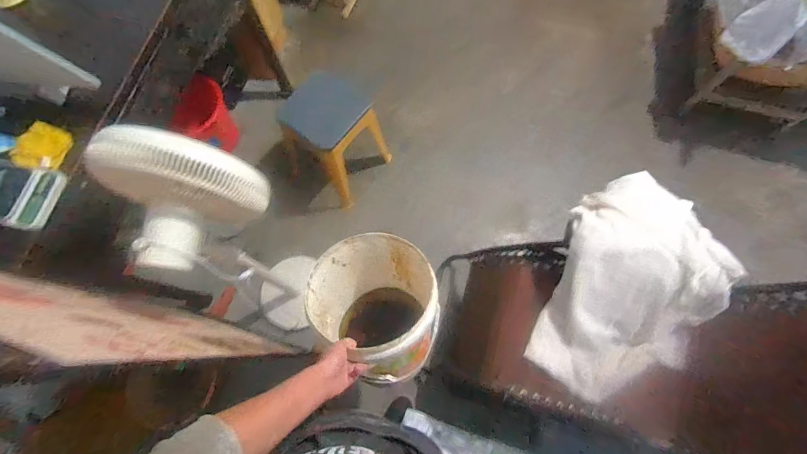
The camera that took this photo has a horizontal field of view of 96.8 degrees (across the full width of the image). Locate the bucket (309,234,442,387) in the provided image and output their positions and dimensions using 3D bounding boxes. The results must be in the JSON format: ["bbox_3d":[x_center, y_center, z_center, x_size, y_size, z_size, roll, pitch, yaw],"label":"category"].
[{"bbox_3d":[-0.068,0.194,0.951,0.322,0.360,0.295,0,72,0],"label":"bucket"}]

